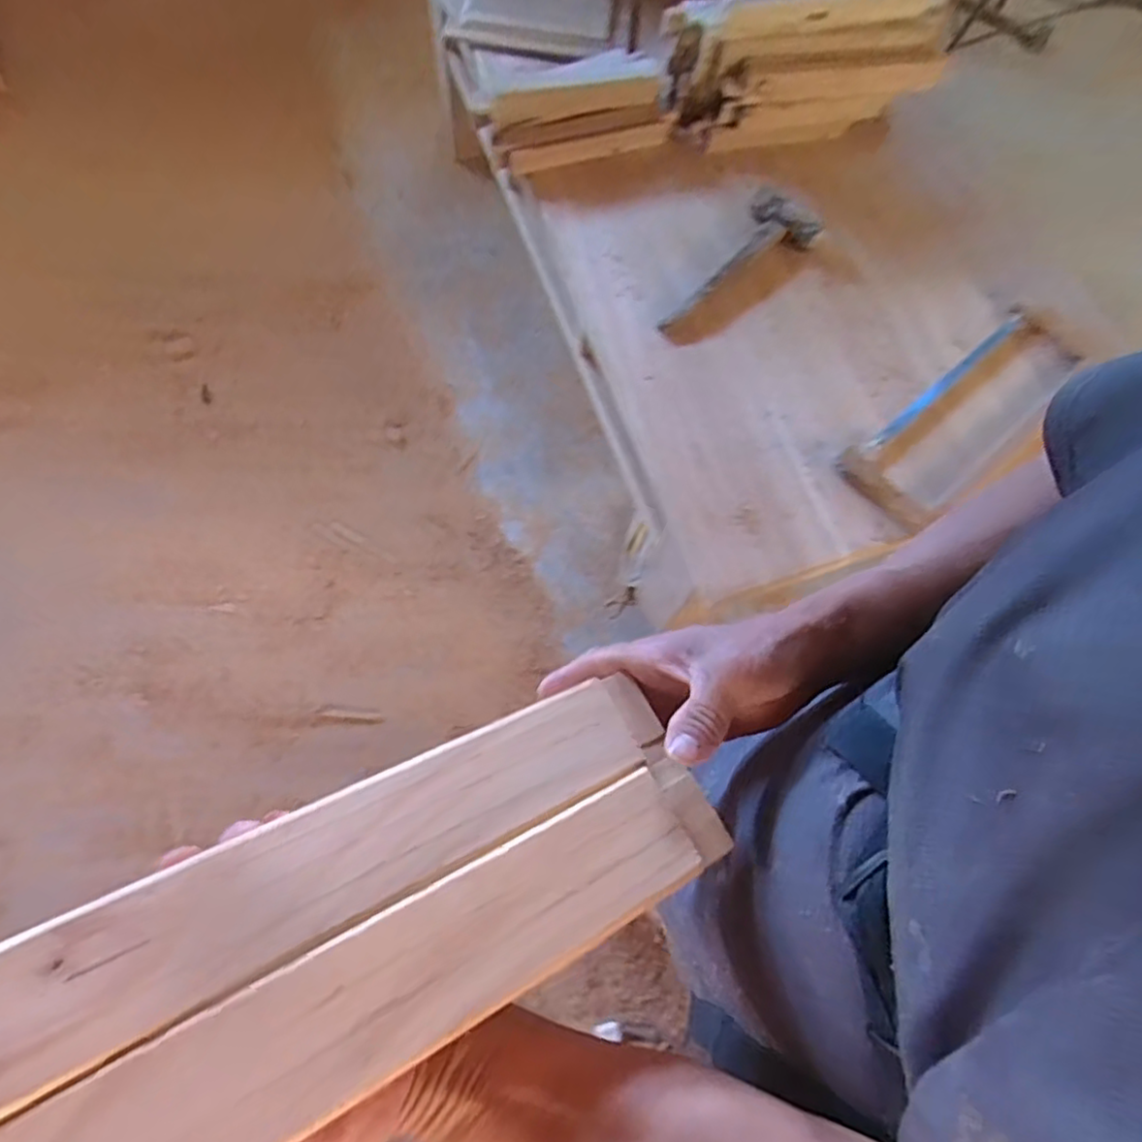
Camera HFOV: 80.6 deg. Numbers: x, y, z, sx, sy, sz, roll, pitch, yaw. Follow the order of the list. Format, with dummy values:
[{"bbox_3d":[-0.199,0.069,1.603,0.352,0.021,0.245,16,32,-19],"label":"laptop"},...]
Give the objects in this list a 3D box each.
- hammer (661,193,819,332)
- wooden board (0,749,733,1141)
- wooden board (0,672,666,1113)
[{"bbox_3d":[0.255,-0.466,1.049,0.300,0.053,0.096,-44,76,0],"label":"hammer"},{"bbox_3d":[-0.115,0.191,0.266,0.442,0.020,0.057,-21,70,-26],"label":"wooden board"},{"bbox_3d":[-0.141,0.143,0.294,0.441,0.023,0.058,-19,70,-28],"label":"wooden board"}]

